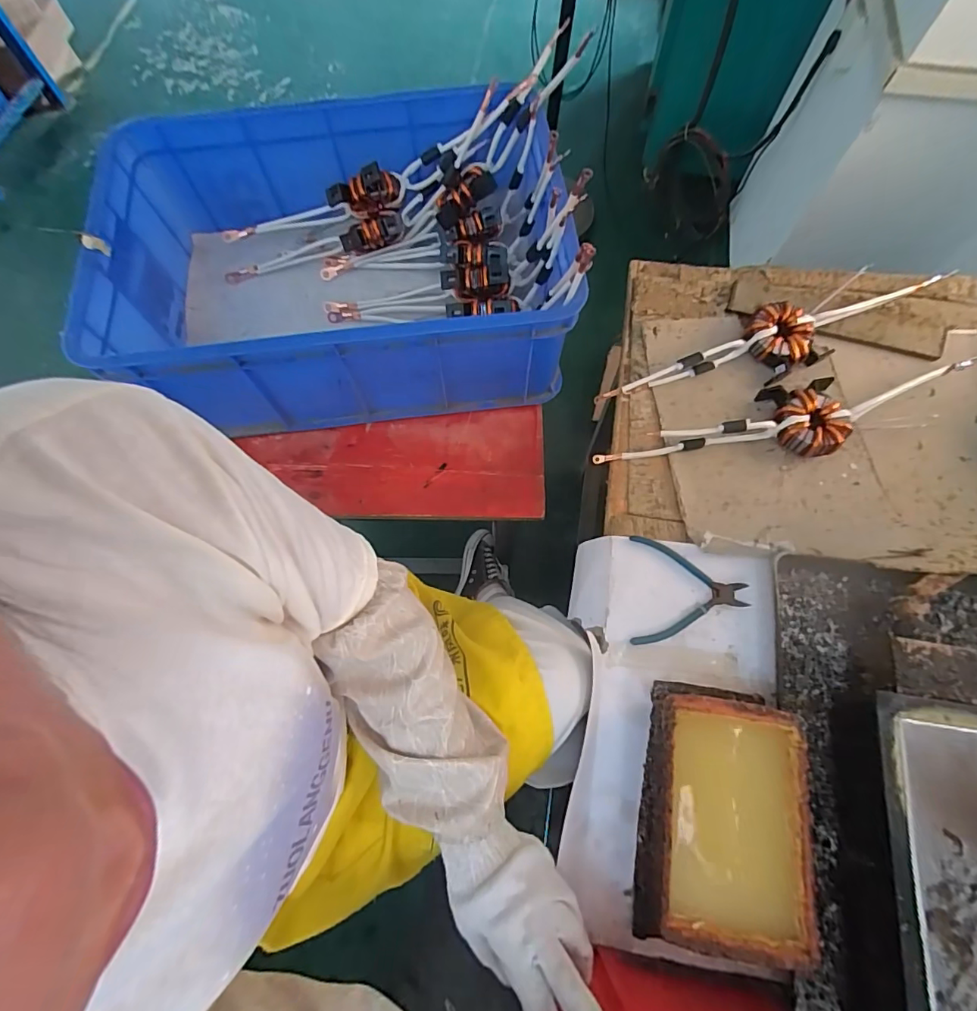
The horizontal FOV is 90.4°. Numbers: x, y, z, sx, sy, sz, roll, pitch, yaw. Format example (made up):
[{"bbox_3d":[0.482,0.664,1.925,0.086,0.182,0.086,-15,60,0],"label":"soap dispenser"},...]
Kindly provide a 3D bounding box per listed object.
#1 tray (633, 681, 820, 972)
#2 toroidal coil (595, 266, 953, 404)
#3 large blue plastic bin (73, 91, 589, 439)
[{"bbox_3d":[0.224,0.294,0.468,0.136,0.064,0.217,9,70,4],"label":"tray"},{"bbox_3d":[0.403,-0.235,0.692,0.530,0.046,0.104,-23,71,-8],"label":"toroidal coil"},{"bbox_3d":[-0.210,-0.348,0.705,0.603,0.201,0.401,-6,70,-2],"label":"large blue plastic bin"}]

